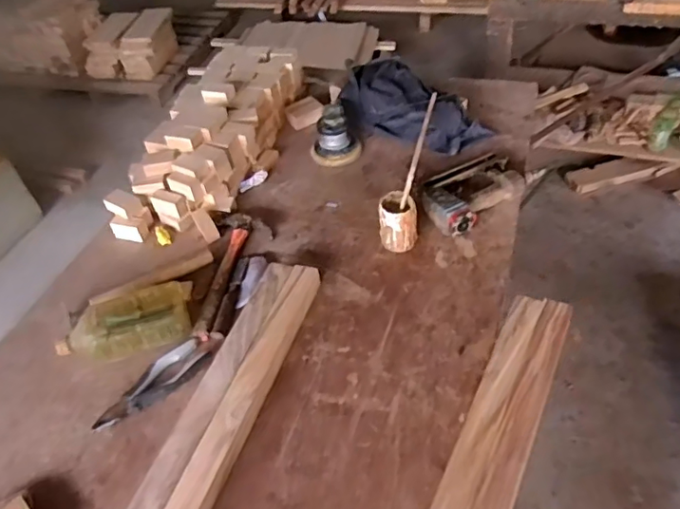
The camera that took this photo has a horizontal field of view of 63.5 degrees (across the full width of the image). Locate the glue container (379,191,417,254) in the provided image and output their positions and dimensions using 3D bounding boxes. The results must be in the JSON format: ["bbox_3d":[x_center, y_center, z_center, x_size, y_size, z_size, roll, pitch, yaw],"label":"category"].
[{"bbox_3d":[0.109,-0.056,1.024,0.073,0.099,0.072,2,46,8],"label":"glue container"}]

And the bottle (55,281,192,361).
[{"bbox_3d":[-0.360,0.117,0.920,0.205,0.087,0.103,-16,46,-10],"label":"bottle"}]

